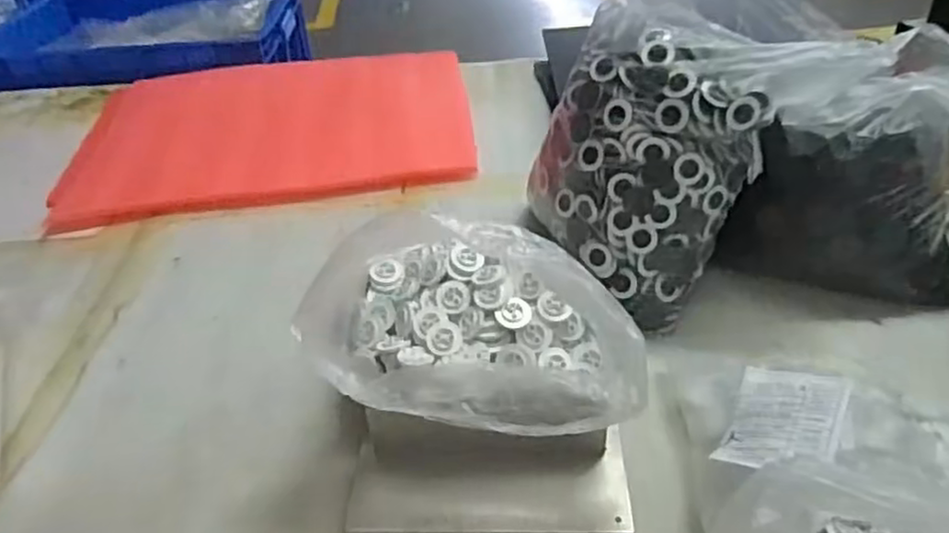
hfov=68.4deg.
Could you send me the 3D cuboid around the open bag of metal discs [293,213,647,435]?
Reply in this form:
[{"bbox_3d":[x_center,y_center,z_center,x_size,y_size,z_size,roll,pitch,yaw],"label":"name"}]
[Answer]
[{"bbox_3d":[0.000,0.020,0.505,0.220,0.106,0.180,0,38,4],"label":"open bag of metal discs"}]

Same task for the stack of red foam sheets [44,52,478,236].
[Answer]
[{"bbox_3d":[-0.274,-0.203,1.000,0.521,0.029,0.394,-7,38,-4],"label":"stack of red foam sheets"}]

